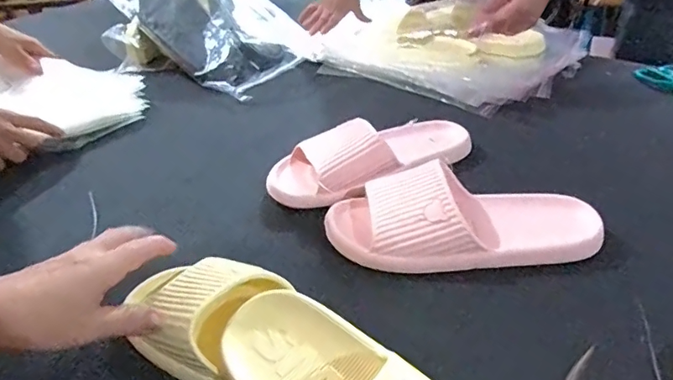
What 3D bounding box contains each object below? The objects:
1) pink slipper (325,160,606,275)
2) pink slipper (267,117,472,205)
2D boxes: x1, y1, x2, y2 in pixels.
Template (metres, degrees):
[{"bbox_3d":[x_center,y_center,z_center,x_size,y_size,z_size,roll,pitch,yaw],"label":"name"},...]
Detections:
[{"bbox_3d":[0.121,0.023,0.475,0.253,0.062,0.095,1,35,6],"label":"pink slipper"},{"bbox_3d":[0.045,-0.049,0.581,0.252,0.055,0.098,-12,36,-12],"label":"pink slipper"}]

